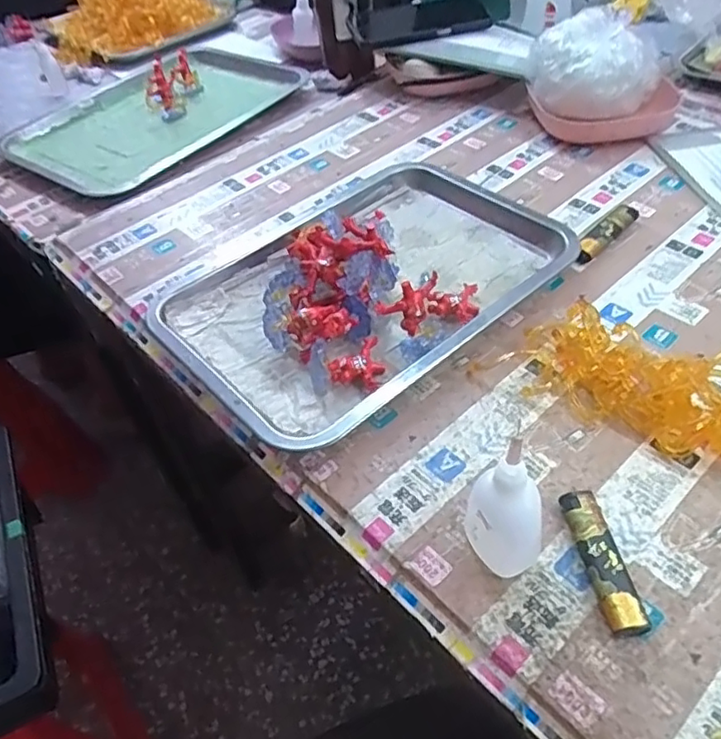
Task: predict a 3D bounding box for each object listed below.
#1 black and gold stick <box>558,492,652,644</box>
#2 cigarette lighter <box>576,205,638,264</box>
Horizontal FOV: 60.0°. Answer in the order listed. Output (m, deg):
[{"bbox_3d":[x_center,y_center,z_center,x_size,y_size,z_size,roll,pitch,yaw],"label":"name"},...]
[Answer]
[{"bbox_3d":[0.128,0.101,0.334,0.019,0.013,0.079,-9,47,-1],"label":"black and gold stick"},{"bbox_3d":[0.206,-0.114,0.522,0.016,0.013,0.094,33,59,31],"label":"cigarette lighter"}]

